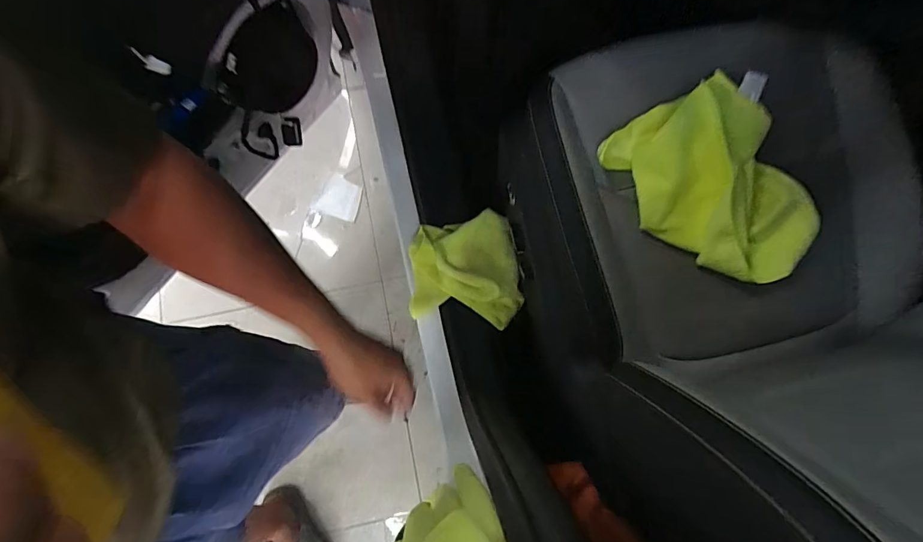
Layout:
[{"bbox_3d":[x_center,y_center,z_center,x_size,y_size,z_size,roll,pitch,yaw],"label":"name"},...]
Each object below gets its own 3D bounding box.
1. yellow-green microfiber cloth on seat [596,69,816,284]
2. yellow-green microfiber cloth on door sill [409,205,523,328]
[{"bbox_3d":[0.325,-0.100,0.592,0.186,0.036,0.264,-34,92,7],"label":"yellow-green microfiber cloth on seat"},{"bbox_3d":[0.000,0.009,0.826,0.191,0.092,0.188,-11,79,-3],"label":"yellow-green microfiber cloth on door sill"}]

